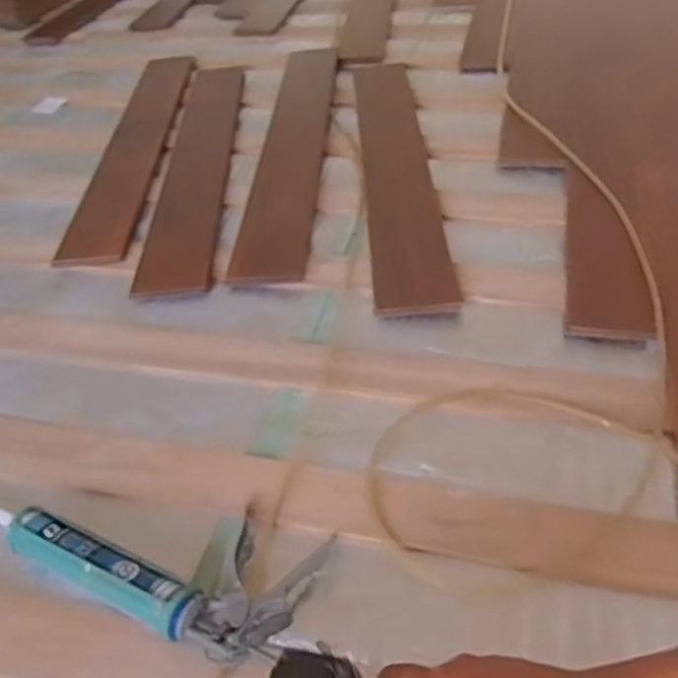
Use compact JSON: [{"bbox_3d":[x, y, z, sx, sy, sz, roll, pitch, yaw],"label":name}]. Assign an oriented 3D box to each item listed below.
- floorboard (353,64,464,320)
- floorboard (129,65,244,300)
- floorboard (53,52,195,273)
[{"bbox_3d":[0.107,-0.343,1.276,0.133,0.026,0.856,-5,43,3],"label":"floorboard"},{"bbox_3d":[-0.287,-0.383,1.392,0.132,0.011,0.904,-6,43,2],"label":"floorboard"},{"bbox_3d":[-0.443,-0.443,1.481,0.143,0.013,0.914,-5,44,3],"label":"floorboard"}]

